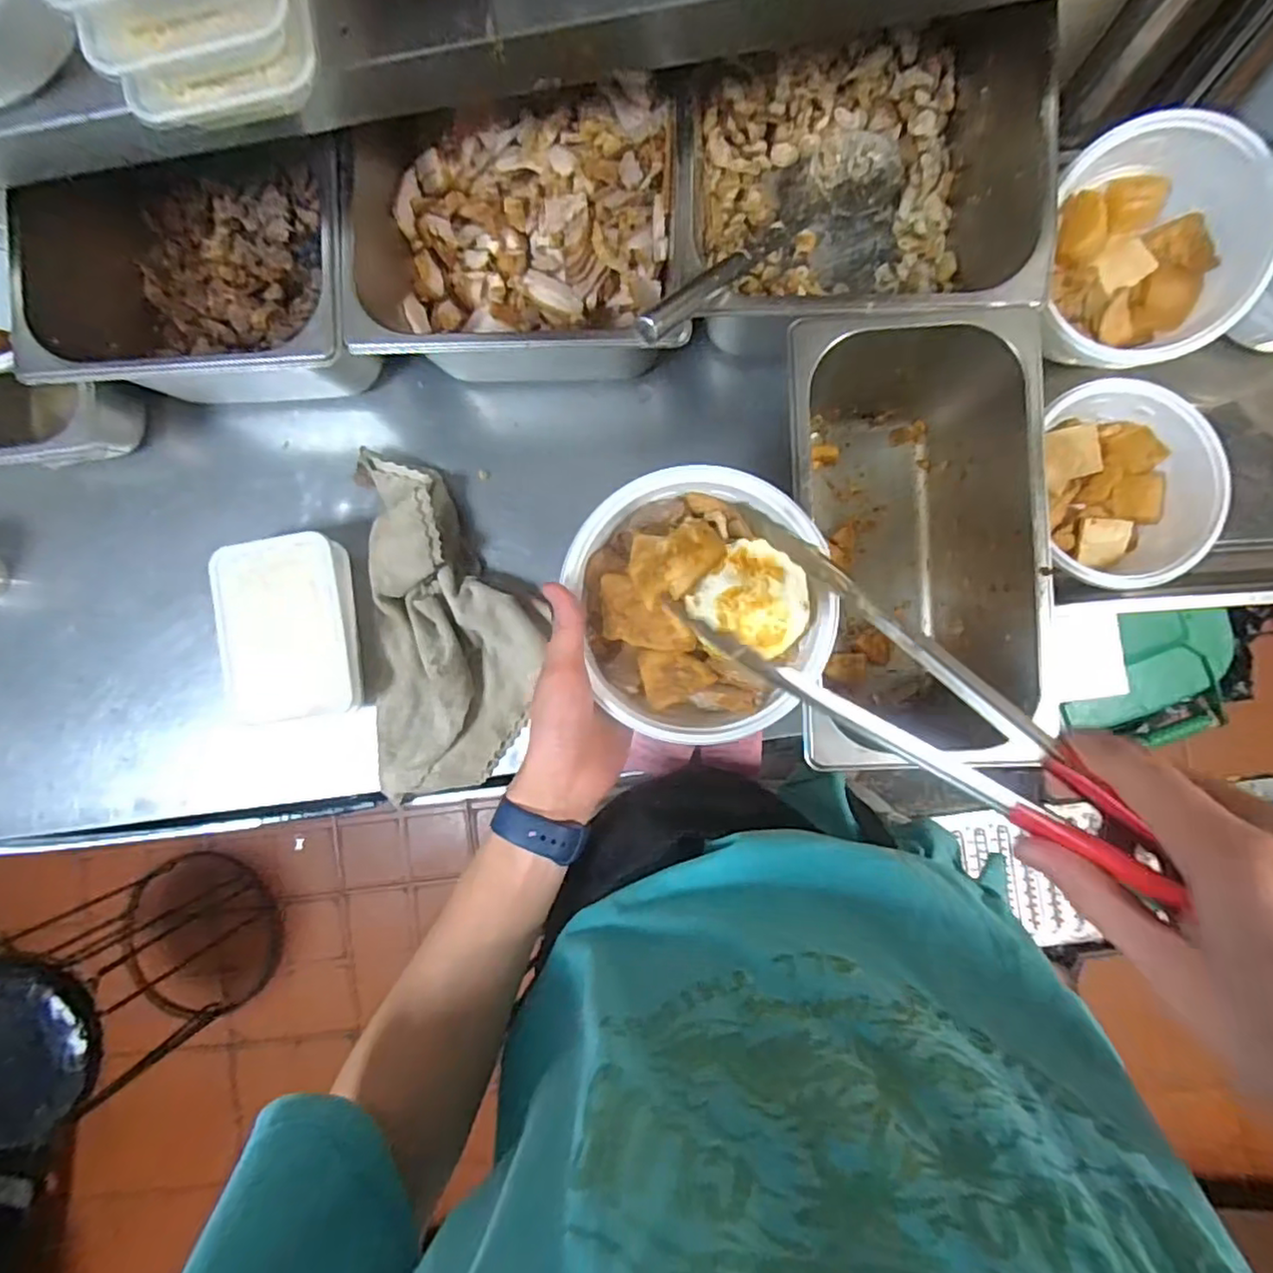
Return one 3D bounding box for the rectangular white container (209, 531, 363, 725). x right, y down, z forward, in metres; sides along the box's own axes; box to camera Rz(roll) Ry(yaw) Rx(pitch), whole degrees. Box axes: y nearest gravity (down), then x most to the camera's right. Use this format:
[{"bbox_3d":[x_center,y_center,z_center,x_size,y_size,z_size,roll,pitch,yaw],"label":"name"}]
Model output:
[{"bbox_3d":[-0.321,-0.006,0.609,0.118,0.051,0.161,-7,89,3],"label":"rectangular white container"}]

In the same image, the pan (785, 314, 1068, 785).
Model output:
[{"bbox_3d":[0.204,-0.073,0.537,0.168,0.161,0.333,-3,89,4],"label":"pan"}]

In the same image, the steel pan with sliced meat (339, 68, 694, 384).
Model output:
[{"bbox_3d":[-0.092,-0.326,0.553,0.259,0.121,0.242,-3,89,4],"label":"steel pan with sliced meat"}]

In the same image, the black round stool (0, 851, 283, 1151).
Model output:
[{"bbox_3d":[-0.968,0.654,1.200,0.374,0.462,0.340,-24,88,3],"label":"black round stool"}]

